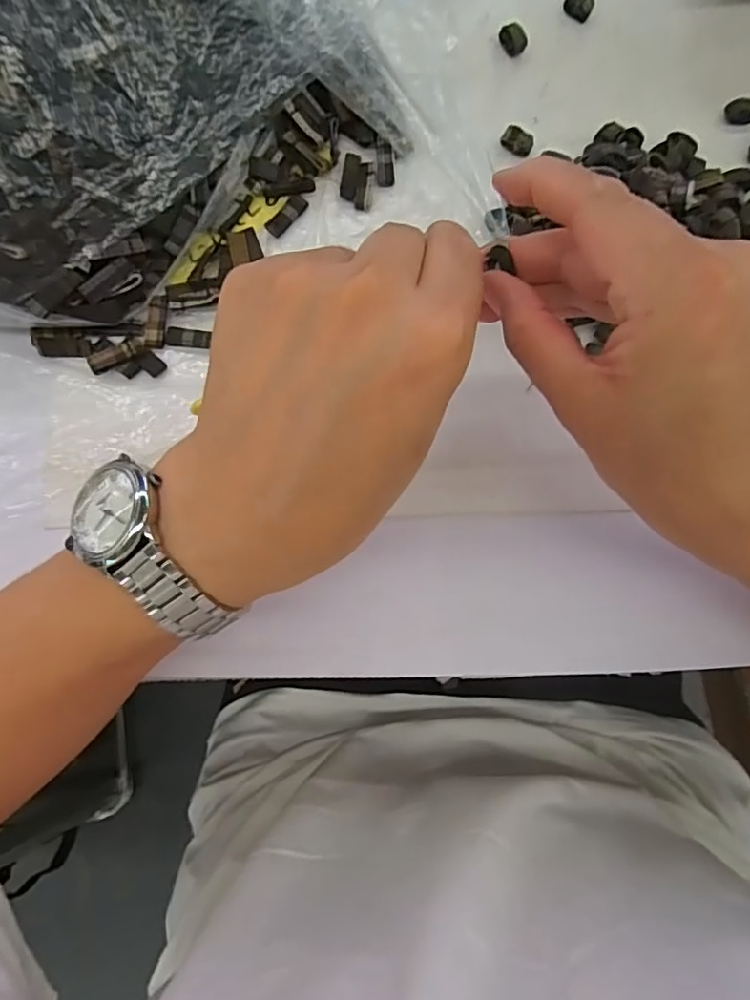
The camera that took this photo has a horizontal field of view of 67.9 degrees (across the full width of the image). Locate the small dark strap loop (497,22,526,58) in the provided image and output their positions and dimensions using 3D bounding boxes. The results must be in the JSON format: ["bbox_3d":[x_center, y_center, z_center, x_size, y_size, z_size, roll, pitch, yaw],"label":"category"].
[{"bbox_3d":[0.083,-0.278,0.336,0.012,0.007,0.018,-29,82,-6],"label":"small dark strap loop"}]

